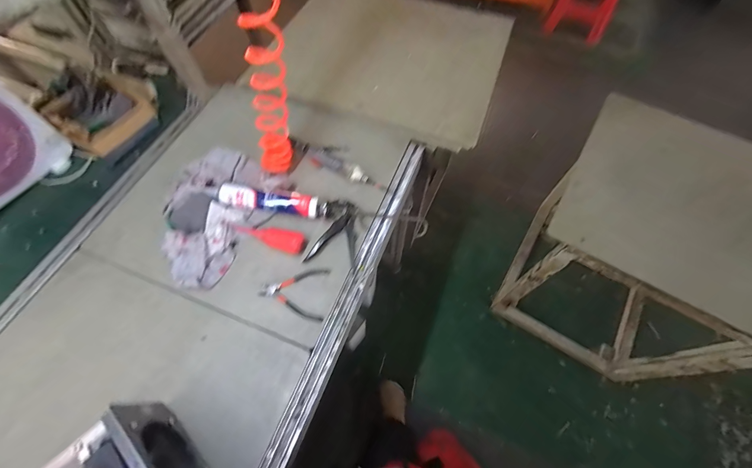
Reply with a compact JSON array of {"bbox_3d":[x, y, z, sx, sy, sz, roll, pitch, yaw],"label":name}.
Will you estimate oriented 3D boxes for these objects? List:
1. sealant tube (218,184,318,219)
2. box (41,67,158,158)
[{"bbox_3d":[-0.246,-0.081,0.765,0.224,0.043,0.053,6,63,3],"label":"sealant tube"},{"bbox_3d":[-0.728,-0.334,0.892,0.245,0.073,0.238,36,67,17],"label":"box"}]

